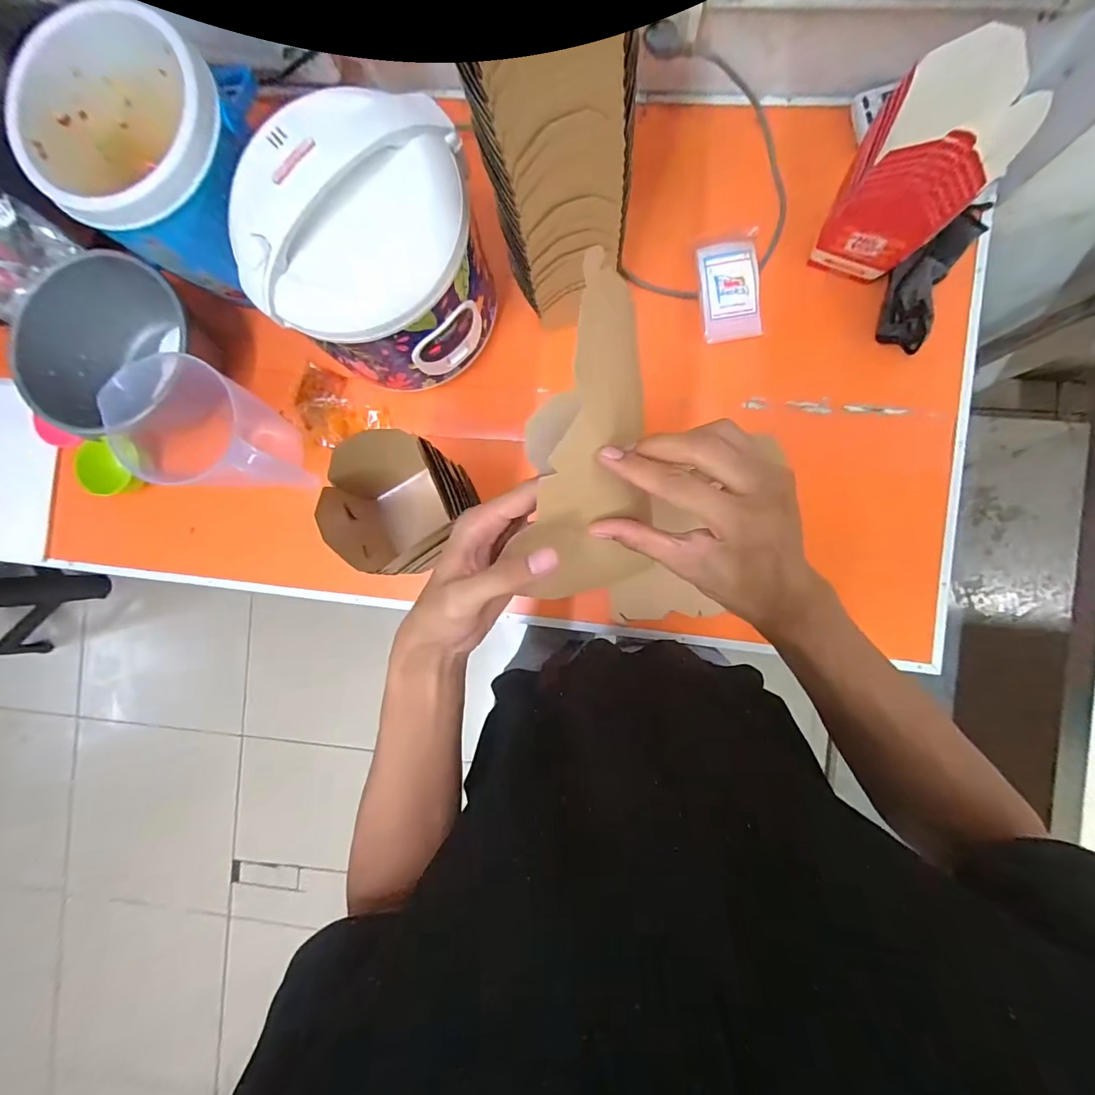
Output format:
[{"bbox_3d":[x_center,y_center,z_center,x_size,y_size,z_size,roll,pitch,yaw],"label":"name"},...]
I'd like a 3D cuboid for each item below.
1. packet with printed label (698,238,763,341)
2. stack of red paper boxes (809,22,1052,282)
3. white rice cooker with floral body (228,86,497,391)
[{"bbox_3d":[0.246,-0.348,0.637,0.074,0.019,0.128,-6,89,5],"label":"packet with printed label"},{"bbox_3d":[0.391,-0.405,0.516,0.127,0.204,0.105,32,92,4],"label":"stack of red paper boxes"},{"bbox_3d":[-0.199,-0.330,0.551,0.235,0.208,0.218,10,91,5],"label":"white rice cooker with floral body"}]

